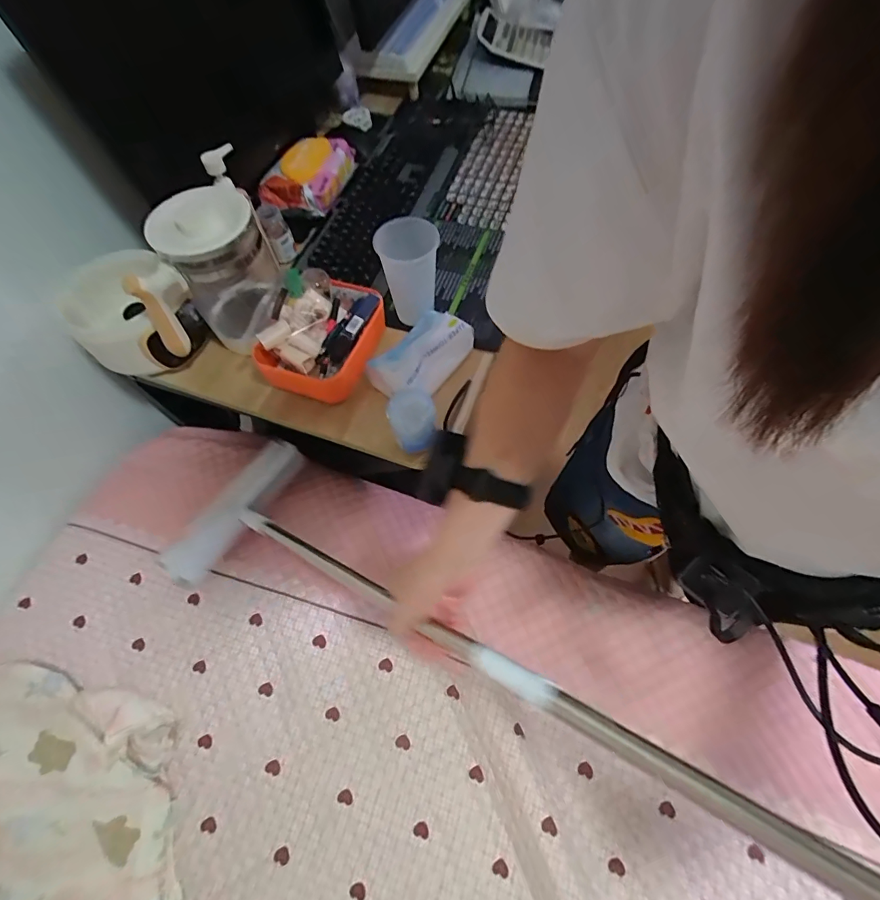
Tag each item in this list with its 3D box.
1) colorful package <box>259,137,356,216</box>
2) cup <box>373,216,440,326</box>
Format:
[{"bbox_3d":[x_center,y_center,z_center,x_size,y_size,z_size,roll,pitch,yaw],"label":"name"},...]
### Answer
[{"bbox_3d":[-0.230,-0.492,0.786,0.110,0.051,0.187,14,65,10],"label":"colorful package"},{"bbox_3d":[-0.043,-0.261,0.642,0.080,0.120,0.080,-1,64,3],"label":"cup"}]

